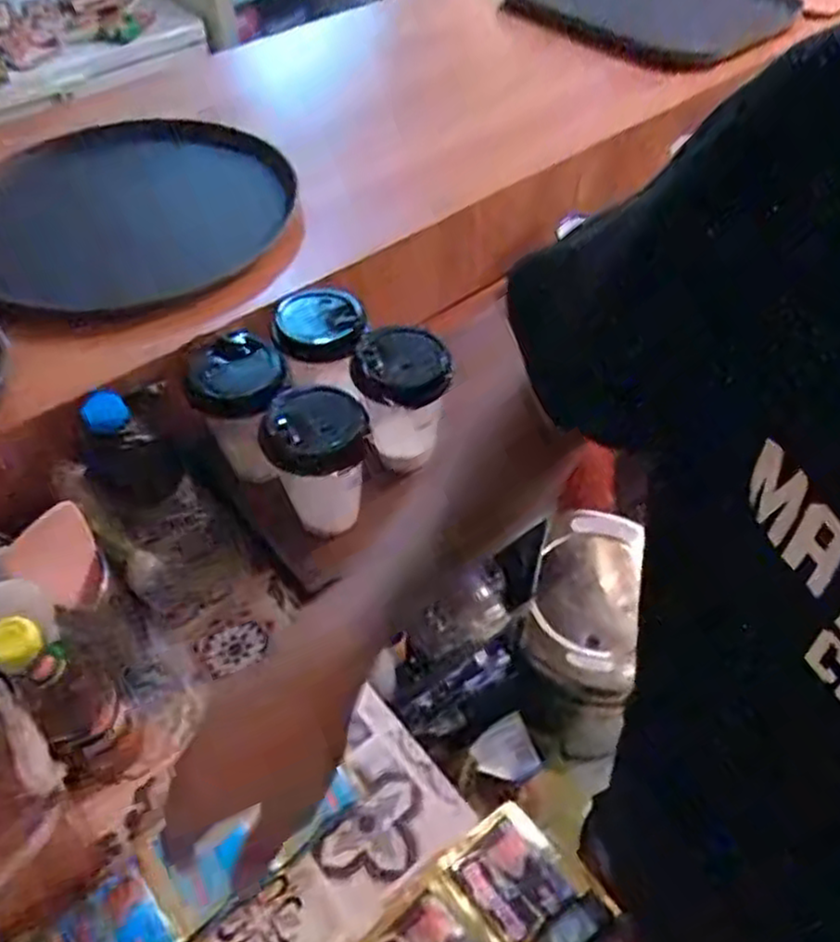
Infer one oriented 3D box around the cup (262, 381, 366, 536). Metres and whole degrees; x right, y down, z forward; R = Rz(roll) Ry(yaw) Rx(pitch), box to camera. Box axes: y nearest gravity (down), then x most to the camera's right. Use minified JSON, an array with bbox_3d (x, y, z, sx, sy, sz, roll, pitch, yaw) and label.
[{"bbox_3d":[-0.082,-0.006,0.623,0.077,0.136,0.080,-1,51,1],"label":"cup"}]

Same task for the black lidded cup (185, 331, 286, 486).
[{"bbox_3d":[-0.154,-0.053,0.658,0.072,0.110,0.080,1,51,2],"label":"black lidded cup"}]

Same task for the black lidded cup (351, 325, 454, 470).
[{"bbox_3d":[-0.015,-0.061,0.667,0.080,0.128,0.070,0,51,1],"label":"black lidded cup"}]

